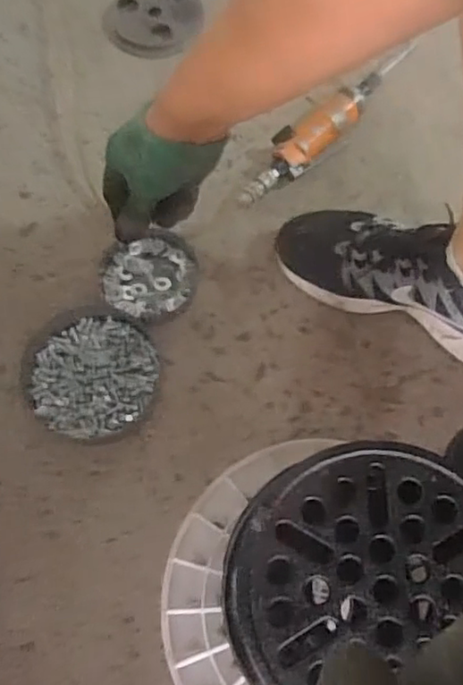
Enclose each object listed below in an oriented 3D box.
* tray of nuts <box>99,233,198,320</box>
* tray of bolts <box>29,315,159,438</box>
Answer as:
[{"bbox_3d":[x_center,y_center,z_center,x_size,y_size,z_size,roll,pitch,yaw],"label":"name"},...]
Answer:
[{"bbox_3d":[-0.087,-0.071,0.666,0.102,0.015,0.097,-25,73,-8],"label":"tray of nuts"},{"bbox_3d":[-0.141,0.036,0.631,0.127,0.022,0.123,-41,76,-12],"label":"tray of bolts"}]

